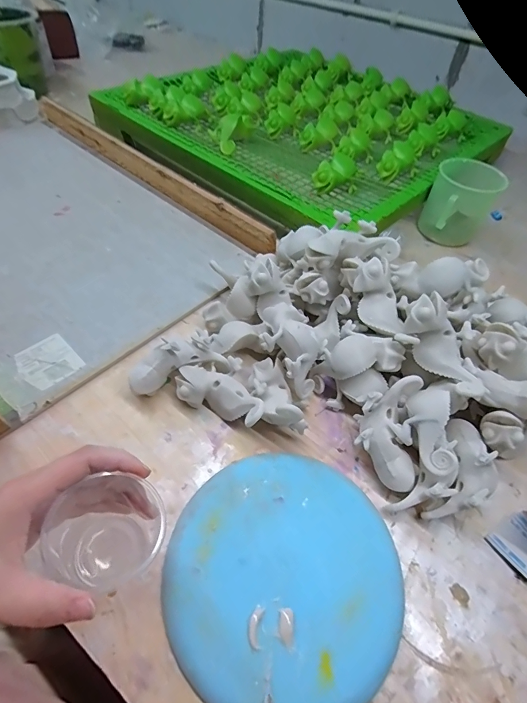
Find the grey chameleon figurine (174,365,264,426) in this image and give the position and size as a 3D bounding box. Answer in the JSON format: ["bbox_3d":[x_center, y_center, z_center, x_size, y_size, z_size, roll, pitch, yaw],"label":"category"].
[{"bbox_3d":[-0.042,0.042,0.363,0.098,0.049,0.044,27,55,14],"label":"grey chameleon figurine"}]

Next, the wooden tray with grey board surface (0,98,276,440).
[{"bbox_3d":[-0.336,-0.203,0.526,0.597,0.051,0.399,37,58,20],"label":"wooden tray with grey board surface"}]

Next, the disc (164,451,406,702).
[{"bbox_3d":[0.018,0.172,0.289,0.174,0.018,0.175,3,53,-4],"label":"disc"}]

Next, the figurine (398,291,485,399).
[{"bbox_3d":[0.163,-0.006,0.343,0.035,0.039,0.101,-23,82,-21],"label":"figurine"}]

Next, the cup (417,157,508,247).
[{"bbox_3d":[0.300,-0.226,0.571,0.093,0.097,0.112,32,57,17],"label":"cup"}]

